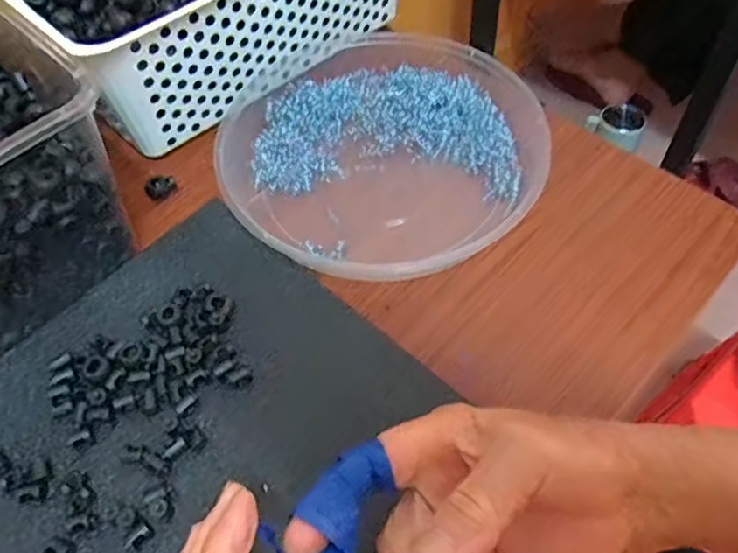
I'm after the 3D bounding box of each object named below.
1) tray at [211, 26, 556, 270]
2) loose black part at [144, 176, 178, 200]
[{"bbox_3d":[0.009,-0.107,0.463,0.229,0.032,0.215,-3,56,1],"label":"tray"},{"bbox_3d":[-0.157,-0.068,0.465,0.022,0.008,0.016,-31,60,-17],"label":"loose black part"}]

